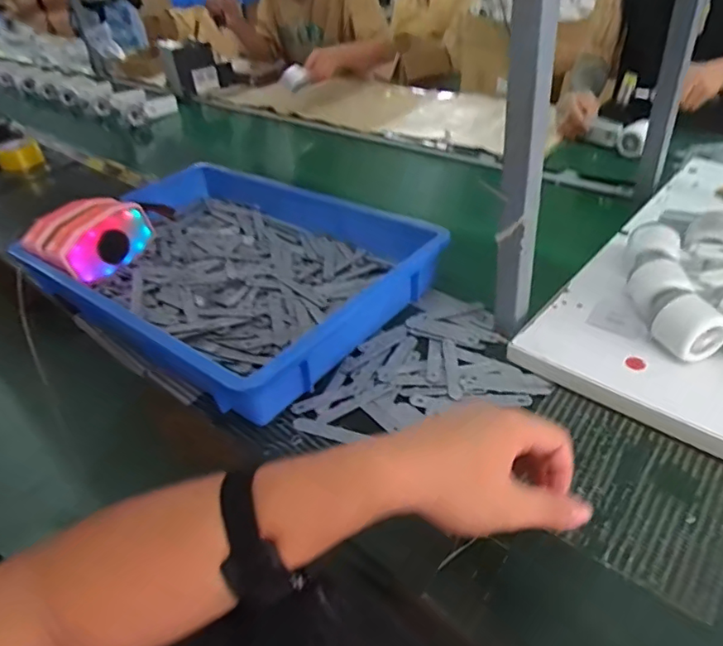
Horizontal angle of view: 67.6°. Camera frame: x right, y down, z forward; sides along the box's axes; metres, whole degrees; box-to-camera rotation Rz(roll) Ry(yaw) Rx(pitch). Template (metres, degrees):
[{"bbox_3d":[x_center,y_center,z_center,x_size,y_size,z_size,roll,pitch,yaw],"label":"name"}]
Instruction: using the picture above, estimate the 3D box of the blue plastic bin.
[{"bbox_3d":[-0.206,-0.102,0.802,0.586,0.089,0.387,23,48,33],"label":"blue plastic bin"}]

